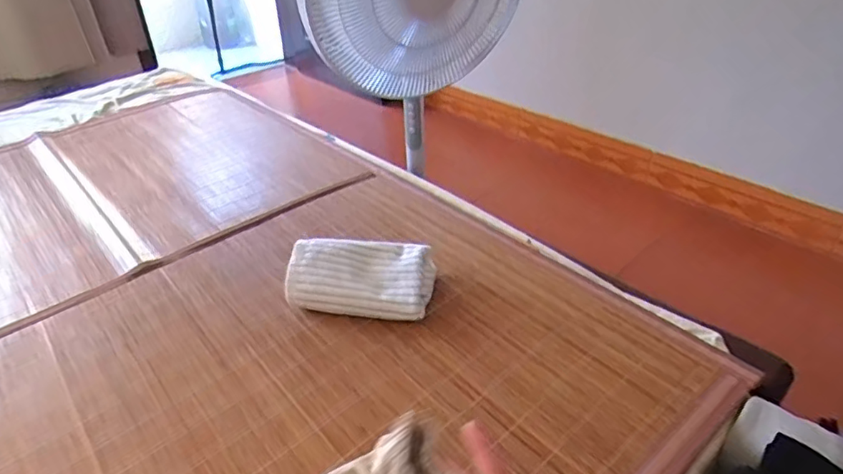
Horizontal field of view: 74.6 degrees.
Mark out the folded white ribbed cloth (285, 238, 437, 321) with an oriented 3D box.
[{"bbox_3d":[-0.086,0.056,0.785,0.199,0.067,0.104,5,35,10],"label":"folded white ribbed cloth"}]

